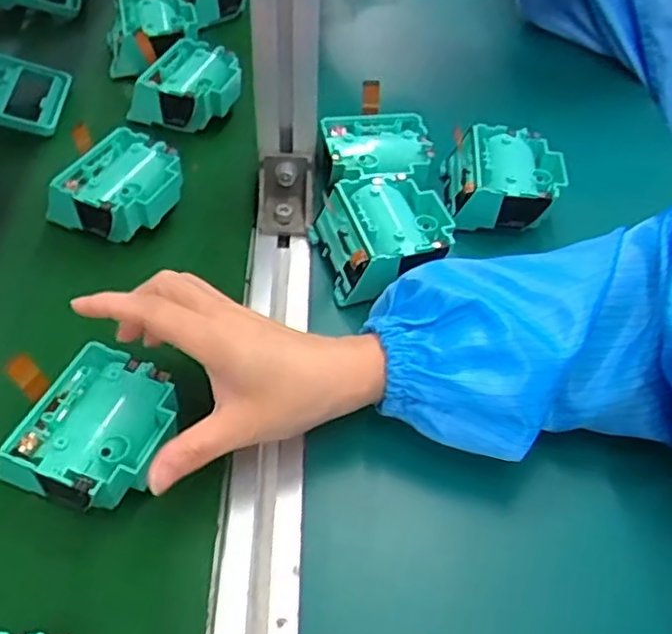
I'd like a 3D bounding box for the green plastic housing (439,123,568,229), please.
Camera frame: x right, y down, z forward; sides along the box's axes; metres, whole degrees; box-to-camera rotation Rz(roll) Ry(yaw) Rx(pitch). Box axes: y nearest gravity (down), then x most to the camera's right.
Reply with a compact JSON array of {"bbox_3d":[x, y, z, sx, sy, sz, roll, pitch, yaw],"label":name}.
[{"bbox_3d":[0.119,-0.098,0.480,0.078,0.036,0.071,5,50,0],"label":"green plastic housing"}]

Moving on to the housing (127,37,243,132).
[{"bbox_3d":[-0.116,-0.185,0.548,0.070,0.038,0.072,20,52,12],"label":"housing"}]

